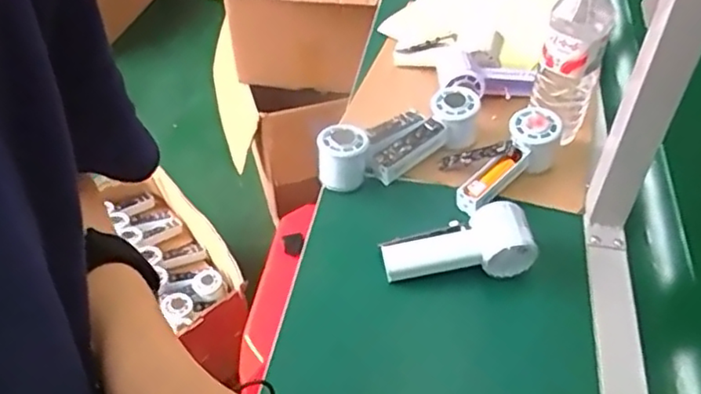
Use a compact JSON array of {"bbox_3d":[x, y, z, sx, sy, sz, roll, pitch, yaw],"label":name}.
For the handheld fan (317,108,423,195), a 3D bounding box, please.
[{"bbox_3d":[0.023,-0.066,0.731,0.151,0.057,0.055,-36,55,-29],"label":"handheld fan"}]

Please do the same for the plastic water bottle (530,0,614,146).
[{"bbox_3d":[0.247,-0.154,0.697,0.066,0.208,0.053,17,49,17],"label":"plastic water bottle"}]

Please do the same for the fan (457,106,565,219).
[{"bbox_3d":[0.181,-0.034,0.716,0.159,0.069,0.062,-42,57,-15],"label":"fan"}]

